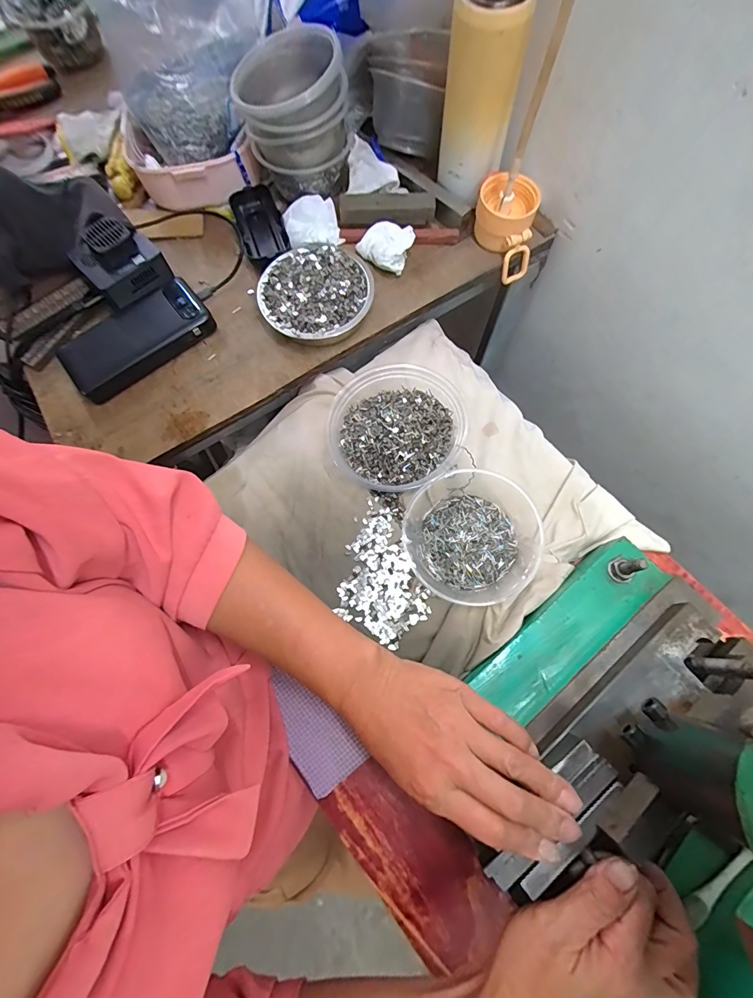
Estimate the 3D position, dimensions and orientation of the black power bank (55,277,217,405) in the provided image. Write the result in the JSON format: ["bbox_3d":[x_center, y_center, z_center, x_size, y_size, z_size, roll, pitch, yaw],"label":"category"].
[{"bbox_3d":[-0.261,-0.175,0.448,0.157,0.029,0.081,-38,75,-10],"label":"black power bank"}]

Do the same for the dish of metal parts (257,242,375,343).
[{"bbox_3d":[-0.064,-0.222,0.450,0.116,0.035,0.118,-1,72,2],"label":"dish of metal parts"}]

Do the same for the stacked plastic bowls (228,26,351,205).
[{"bbox_3d":[-0.086,-0.410,0.446,0.109,0.103,0.104,-9,72,-1],"label":"stacked plastic bowls"}]

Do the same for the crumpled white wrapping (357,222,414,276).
[{"bbox_3d":[0.008,-0.285,0.471,0.058,0.031,0.047,27,75,10],"label":"crumpled white wrapping"}]

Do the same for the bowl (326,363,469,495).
[{"bbox_3d":[0.022,-0.066,0.419,0.138,0.045,0.127,-17,73,-4],"label":"bowl"}]

